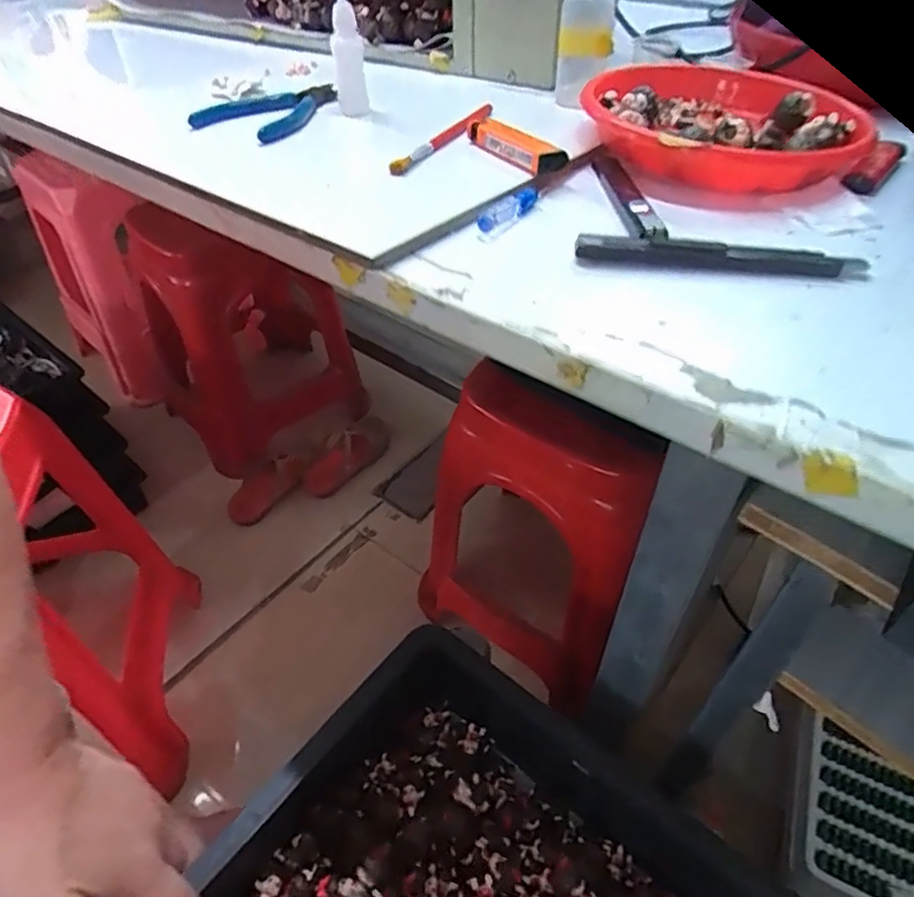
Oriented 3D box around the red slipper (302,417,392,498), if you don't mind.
[{"bbox_3d":[-0.221,0.005,1.271,0.103,0.070,0.231,20,48,19],"label":"red slipper"}]

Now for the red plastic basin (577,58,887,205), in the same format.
[{"bbox_3d":[0.166,-0.208,0.389,0.174,0.040,0.164,0,44,0],"label":"red plastic basin"}]

